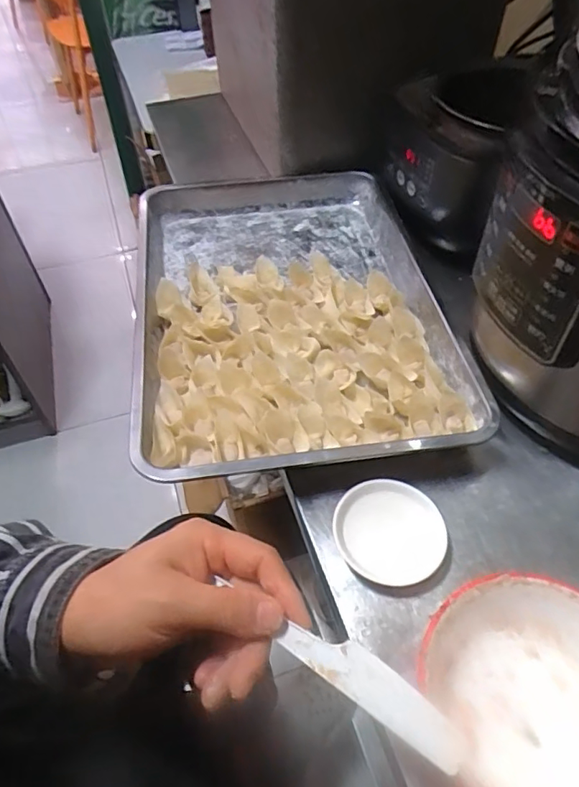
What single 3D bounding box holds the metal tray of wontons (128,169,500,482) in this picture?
[{"bbox_3d":[-0.004,-0.107,0.623,0.352,0.066,0.490,-8,51,-5],"label":"metal tray of wontons"}]

